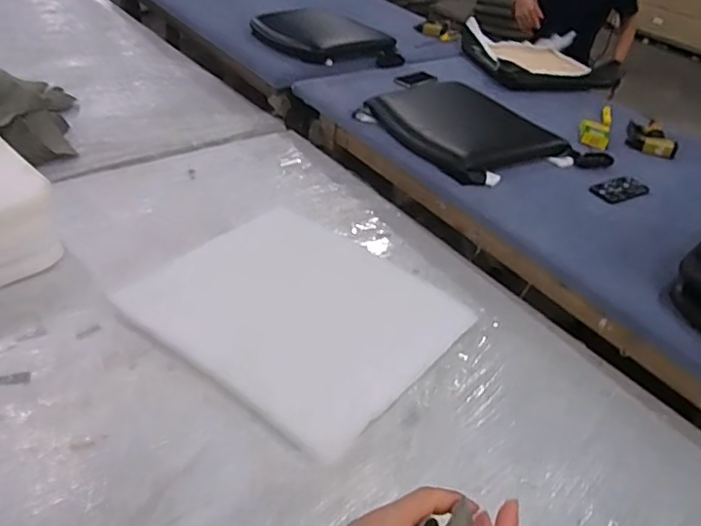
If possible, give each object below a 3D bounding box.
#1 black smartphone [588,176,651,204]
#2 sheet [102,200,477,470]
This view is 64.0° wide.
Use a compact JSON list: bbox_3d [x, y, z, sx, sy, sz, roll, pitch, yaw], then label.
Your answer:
[{"bbox_3d":[0.718,-0.193,1.489,0.141,0.011,0.090,-17,45,-18],"label":"black smartphone"},{"bbox_3d":[-0.109,0.093,1.189,0.589,0.027,0.485,30,49,26],"label":"sheet"}]

